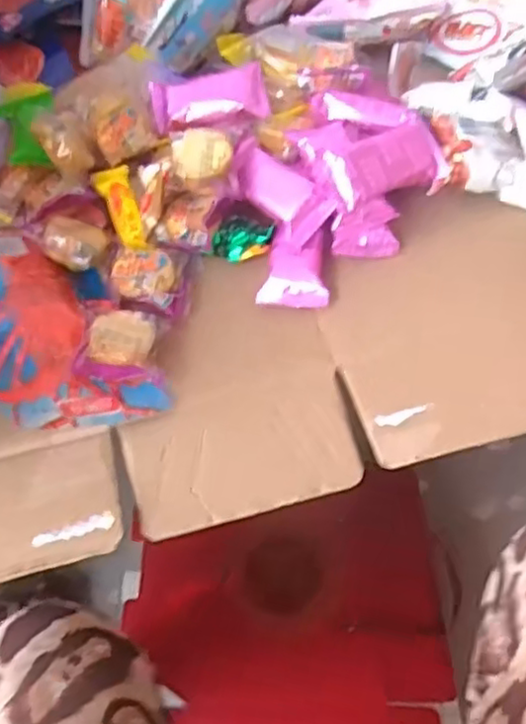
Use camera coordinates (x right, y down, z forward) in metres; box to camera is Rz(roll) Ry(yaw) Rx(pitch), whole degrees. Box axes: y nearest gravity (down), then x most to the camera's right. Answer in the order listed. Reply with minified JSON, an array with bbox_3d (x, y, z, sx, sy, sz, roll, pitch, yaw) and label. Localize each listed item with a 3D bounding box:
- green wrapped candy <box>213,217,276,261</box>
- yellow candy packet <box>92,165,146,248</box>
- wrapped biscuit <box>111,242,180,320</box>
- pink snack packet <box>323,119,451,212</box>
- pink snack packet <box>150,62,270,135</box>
[{"bbox_3d":[-0.014,-0.086,0.474,0.041,0.018,0.031,30,66,17],"label":"green wrapped candy"},{"bbox_3d":[-0.099,-0.110,0.489,0.025,0.013,0.067,-21,77,-10],"label":"yellow candy packet"},{"bbox_3d":[-0.078,-0.057,0.458,0.043,0.015,0.049,4,61,4],"label":"wrapped biscuit"},{"bbox_3d":[0.086,-0.134,0.459,0.092,0.012,0.044,-31,94,-25],"label":"pink snack packet"},{"bbox_3d":[-0.041,-0.200,0.522,0.087,0.025,0.042,-4,61,-1],"label":"pink snack packet"}]

